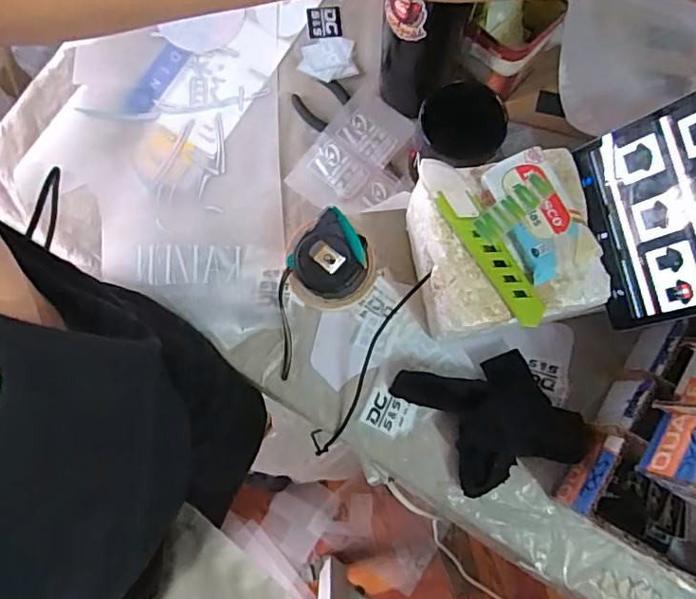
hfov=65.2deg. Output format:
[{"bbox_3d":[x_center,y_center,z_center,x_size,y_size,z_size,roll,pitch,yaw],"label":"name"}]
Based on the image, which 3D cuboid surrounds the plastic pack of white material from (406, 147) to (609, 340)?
[{"bbox_3d":[0.137,-0.042,0.497,0.144,0.119,0.145,-8,81,-2],"label":"plastic pack of white material"}]

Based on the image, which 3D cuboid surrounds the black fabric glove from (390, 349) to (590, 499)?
[{"bbox_3d":[0.133,0.111,0.514,0.148,0.040,0.127,-18,82,-4],"label":"black fabric glove"}]

